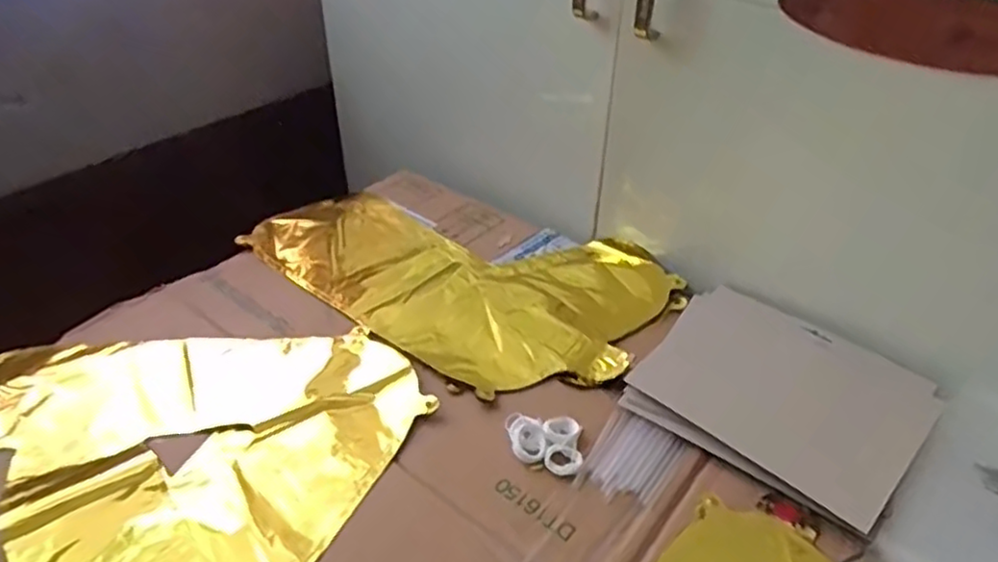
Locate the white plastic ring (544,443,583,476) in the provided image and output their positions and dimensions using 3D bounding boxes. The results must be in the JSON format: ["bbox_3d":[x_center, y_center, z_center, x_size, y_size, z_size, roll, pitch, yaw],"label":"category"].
[{"bbox_3d":[0.046,0.129,0.499,0.025,0.007,0.023,0,40,0],"label":"white plastic ring"}]

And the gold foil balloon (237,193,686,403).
[{"bbox_3d":[-0.044,-0.018,0.695,0.403,0.030,0.253,26,46,27],"label":"gold foil balloon"}]

